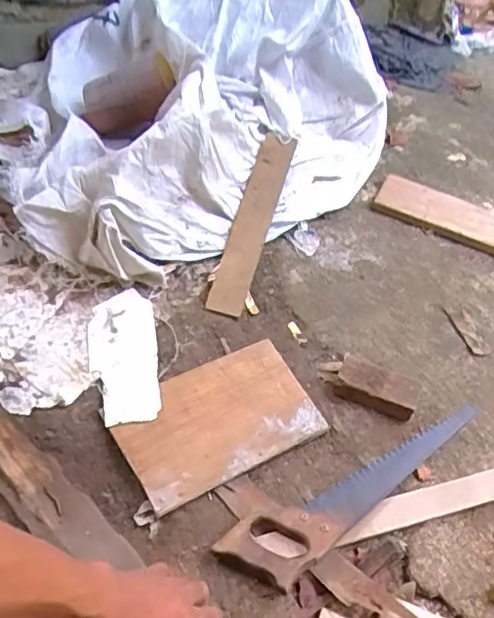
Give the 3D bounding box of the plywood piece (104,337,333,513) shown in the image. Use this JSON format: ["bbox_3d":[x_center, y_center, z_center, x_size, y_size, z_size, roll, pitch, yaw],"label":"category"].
[{"bbox_3d":[-0.041,0.152,0.840,0.262,0.018,0.169,-22,55,-23],"label":"plywood piece"}]

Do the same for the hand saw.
[{"bbox_3d":[0.154,0.221,0.792,0.412,0.032,0.086,-28,58,-27],"label":"hand saw"}]

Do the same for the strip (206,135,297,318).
[{"bbox_3d":[0.014,-0.164,1.090,0.063,0.013,0.435,19,55,-2],"label":"strip"}]

